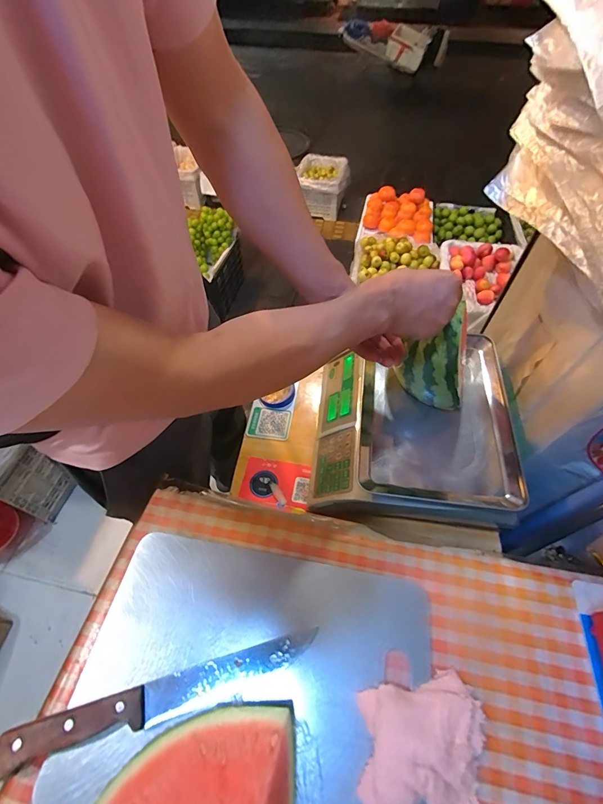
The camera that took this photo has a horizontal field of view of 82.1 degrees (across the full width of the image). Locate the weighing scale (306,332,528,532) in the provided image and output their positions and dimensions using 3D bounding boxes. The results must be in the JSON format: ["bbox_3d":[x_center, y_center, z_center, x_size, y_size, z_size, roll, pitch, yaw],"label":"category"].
[{"bbox_3d":[0.179,0.038,0.606,0.300,0.114,0.307,6,56,5],"label":"weighing scale"}]

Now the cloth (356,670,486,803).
[{"bbox_3d":[0.107,0.295,0.303,0.108,0.028,0.089,1,55,2],"label":"cloth"}]

